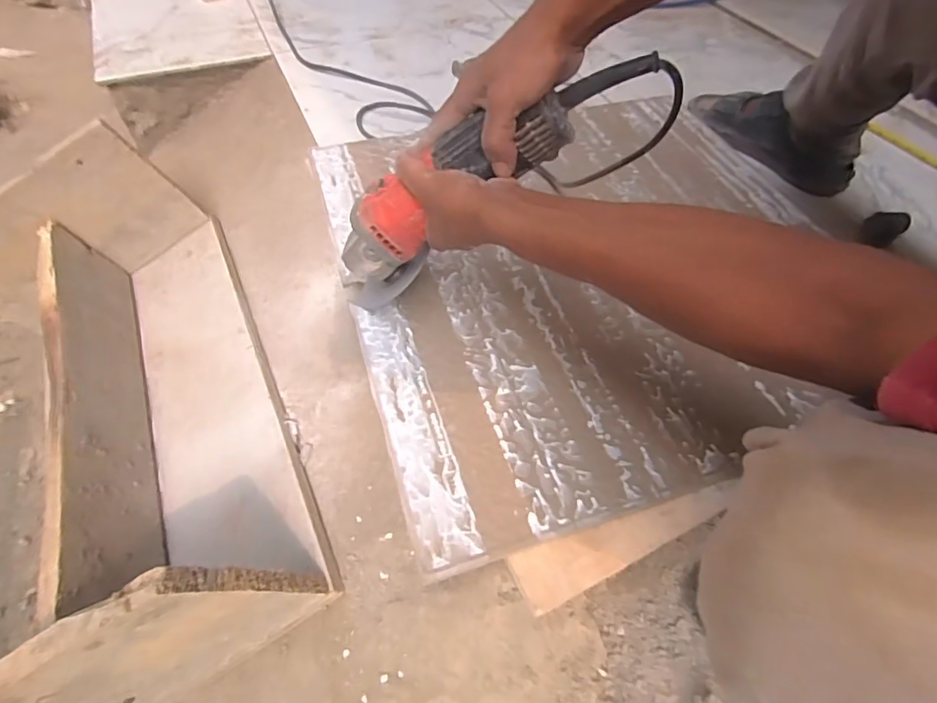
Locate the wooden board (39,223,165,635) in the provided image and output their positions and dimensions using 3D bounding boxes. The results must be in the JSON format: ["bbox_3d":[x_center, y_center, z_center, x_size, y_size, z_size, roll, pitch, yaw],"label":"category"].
[{"bbox_3d":[-0.414,0.041,0.562,0.021,0.116,0.499,-34,59,3],"label":"wooden board"}]

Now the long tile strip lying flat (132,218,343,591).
[{"bbox_3d":[-0.312,0.045,0.607,0.162,0.024,0.536,-33,58,4],"label":"long tile strip lying flat"}]

